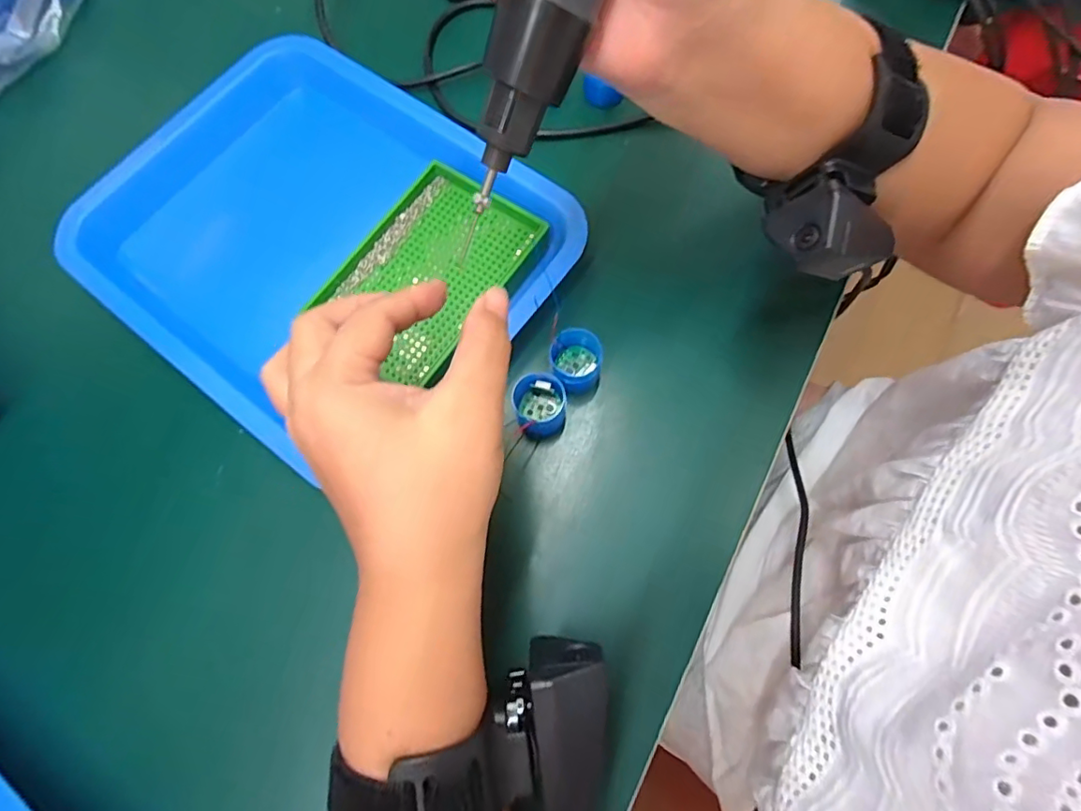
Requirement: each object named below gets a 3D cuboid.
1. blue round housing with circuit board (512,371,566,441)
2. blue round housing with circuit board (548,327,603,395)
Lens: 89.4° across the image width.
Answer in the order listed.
[{"bbox_3d":[0.000,-0.001,0.312,0.028,0.023,0.030,-1,73,2],"label":"blue round housing with circuit board"},{"bbox_3d":[0.021,-0.025,0.315,0.029,0.028,0.028,7,73,4],"label":"blue round housing with circuit board"}]

